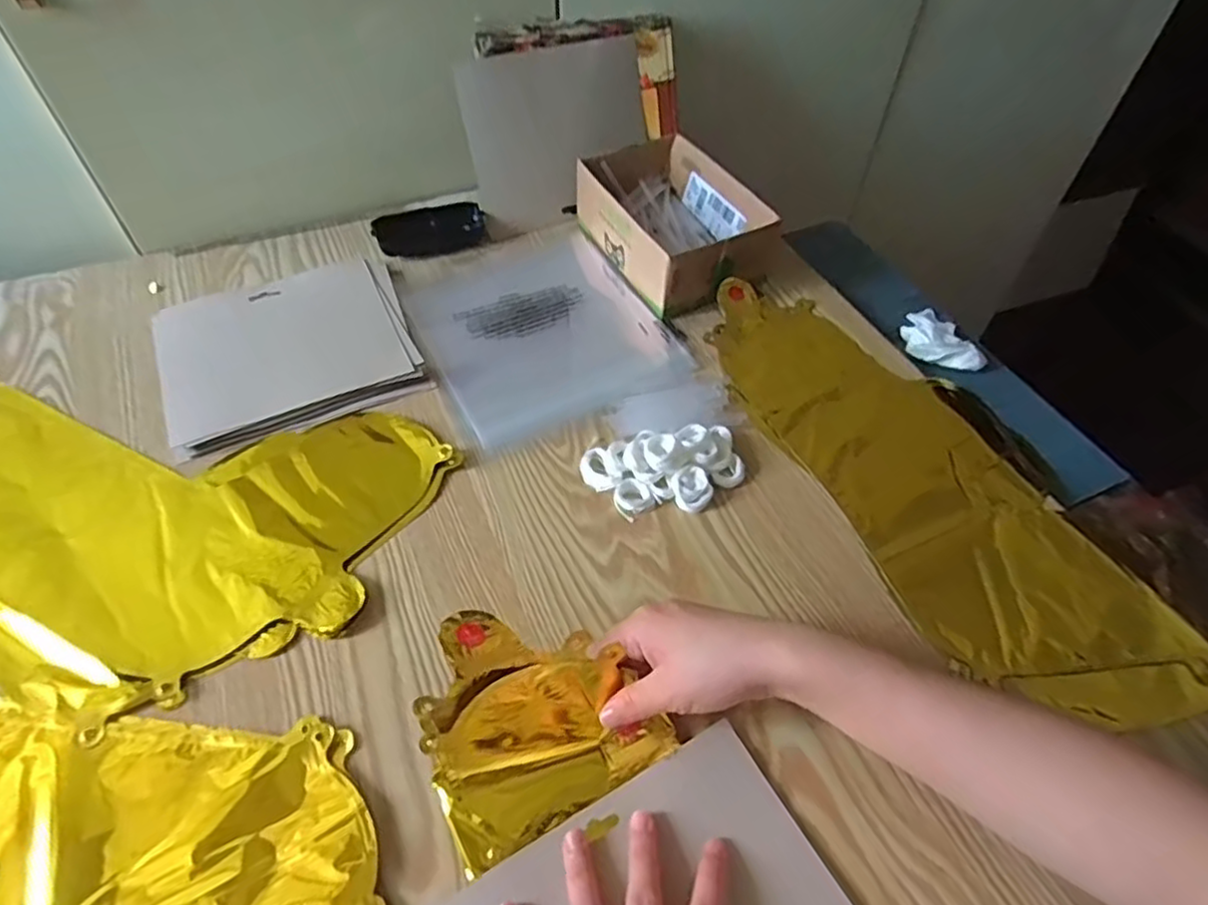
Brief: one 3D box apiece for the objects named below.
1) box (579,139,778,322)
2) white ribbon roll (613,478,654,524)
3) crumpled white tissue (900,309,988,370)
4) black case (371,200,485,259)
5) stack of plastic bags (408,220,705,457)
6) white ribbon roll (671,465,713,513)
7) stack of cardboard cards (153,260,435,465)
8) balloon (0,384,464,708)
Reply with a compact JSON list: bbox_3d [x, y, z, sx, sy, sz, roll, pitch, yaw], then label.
[{"bbox_3d":[0.066,-0.231,0.671,0.143,0.061,0.199,-25,56,-20],"label":"box"},{"bbox_3d":[0.020,0.033,0.504,0.026,0.011,0.028,1,51,-1],"label":"white ribbon roll"},{"bbox_3d":[0.313,-0.112,0.638,0.065,0.023,0.078,4,51,2],"label":"crumpled white tissue"},{"bbox_3d":[-0.178,-0.230,0.698,0.111,0.022,0.057,-9,52,-8],"label":"black case"},{"bbox_3d":[-0.066,-0.125,0.647,0.209,0.009,0.254,-23,55,-18],"label":"stack of plastic bags"},{"bbox_3d":[0.064,0.027,0.505,0.028,0.016,0.030,1,51,-1],"label":"white ribbon roll"},{"bbox_3d":[-0.276,-0.094,0.598,0.201,0.012,0.183,-19,54,-16],"label":"stack of cardboard cards"},{"bbox_3d":[-0.355,0.049,0.481,0.433,0.013,0.226,6,51,3],"label":"balloon"}]

